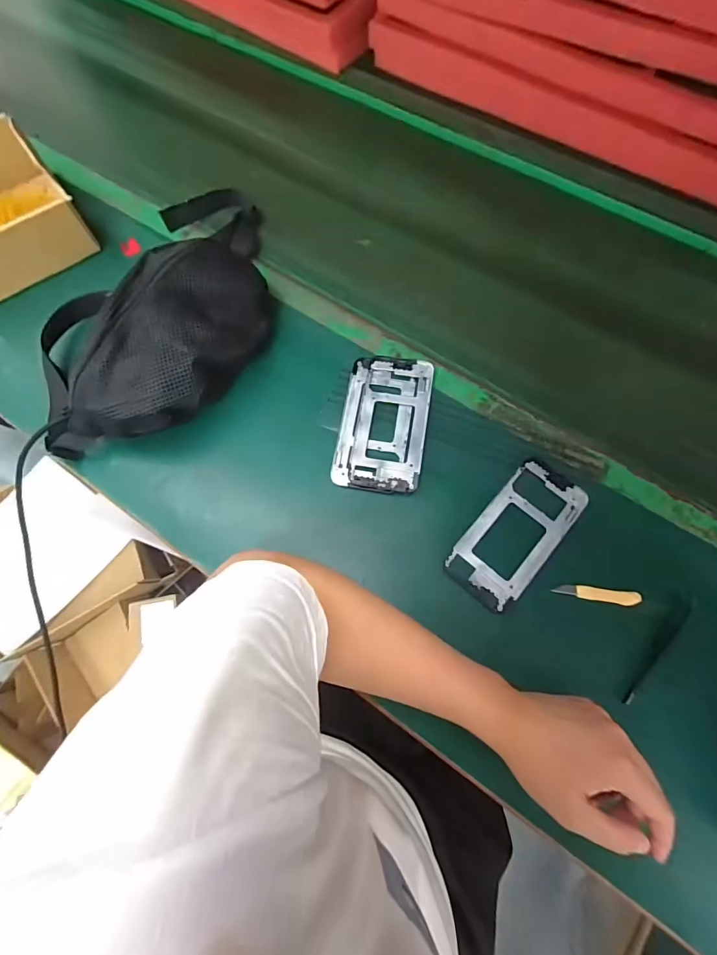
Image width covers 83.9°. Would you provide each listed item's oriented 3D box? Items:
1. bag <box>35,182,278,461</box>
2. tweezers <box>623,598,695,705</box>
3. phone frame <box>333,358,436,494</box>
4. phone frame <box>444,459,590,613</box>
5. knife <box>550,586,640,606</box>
[{"bbox_3d":[-0.188,-0.159,0.435,0.169,0.104,0.358,34,77,12],"label":"bag"},{"bbox_3d":[0.278,0.159,0.369,0.008,0.005,0.118,42,79,13],"label":"tweezers"},{"bbox_3d":[0.029,-0.062,0.447,0.094,0.013,0.159,9,73,5],"label":"phone frame"},{"bbox_3d":[0.160,0.054,0.404,0.076,0.004,0.159,40,78,13],"label":"phone frame"},{"bbox_3d":[0.230,0.112,0.383,0.080,0.004,0.013,6,73,4],"label":"knife"}]

